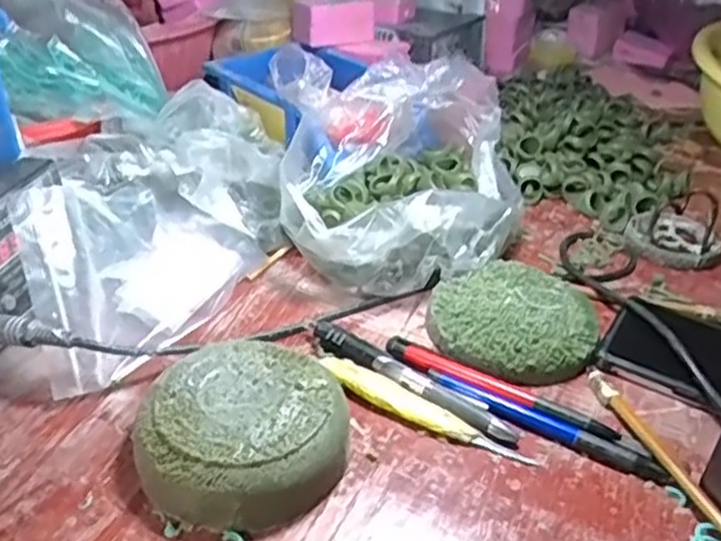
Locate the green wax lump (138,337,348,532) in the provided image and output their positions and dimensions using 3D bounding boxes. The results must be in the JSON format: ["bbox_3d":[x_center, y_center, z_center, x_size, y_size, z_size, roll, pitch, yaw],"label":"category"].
[{"bbox_3d":[-0.059,0.082,0.376,0.094,0.037,0.096,3,34,-2],"label":"green wax lump"}]

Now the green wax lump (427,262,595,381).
[{"bbox_3d":[0.098,0.030,0.477,0.102,0.021,0.100,22,38,25],"label":"green wax lump"}]

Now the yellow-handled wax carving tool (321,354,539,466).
[{"bbox_3d":[0.033,0.078,0.415,0.130,0.009,0.018,21,37,24],"label":"yellow-handled wax carving tool"}]

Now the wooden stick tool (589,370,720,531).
[{"bbox_3d":[0.160,0.098,0.389,0.010,0.017,0.141,-7,35,-16],"label":"wooden stick tool"}]

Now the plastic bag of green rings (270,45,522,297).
[{"bbox_3d":[0.030,-0.078,0.554,0.179,0.106,0.198,0,34,-6],"label":"plastic bag of green rings"}]

